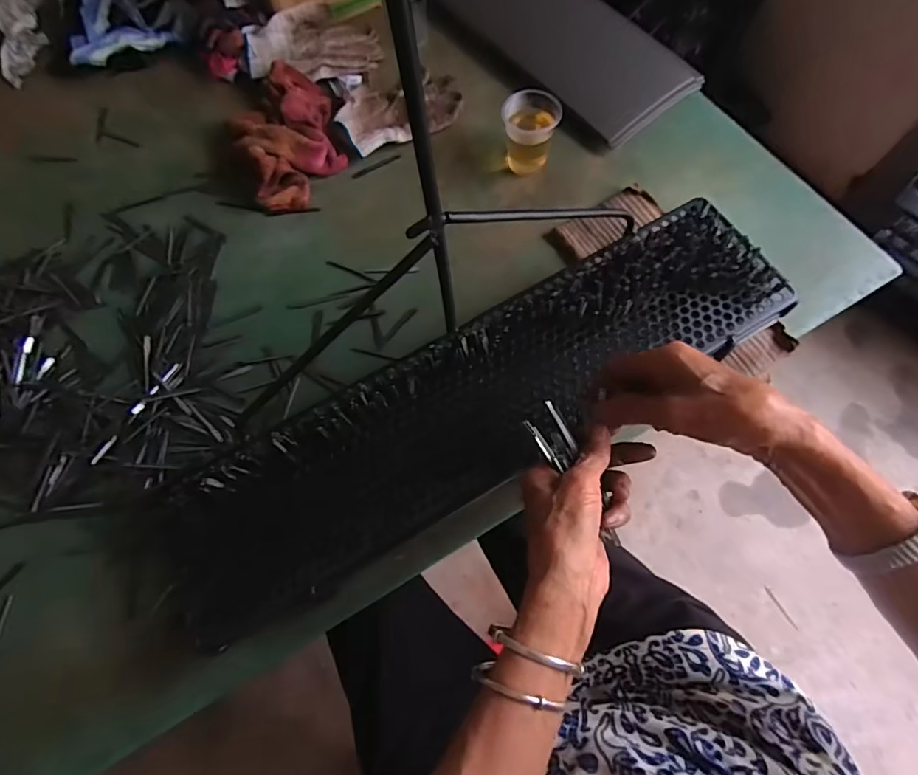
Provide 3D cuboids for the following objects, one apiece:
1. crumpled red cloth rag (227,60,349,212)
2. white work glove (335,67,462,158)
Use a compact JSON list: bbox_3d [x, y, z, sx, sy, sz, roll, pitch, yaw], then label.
[{"bbox_3d":[-0.222,-0.330,0.624,0.127,0.043,0.215,-16,69,-4],"label":"crumpled red cloth rag"},{"bbox_3d":[-0.076,-0.370,0.651,0.159,0.018,0.101,-23,70,-7],"label":"white work glove"}]

